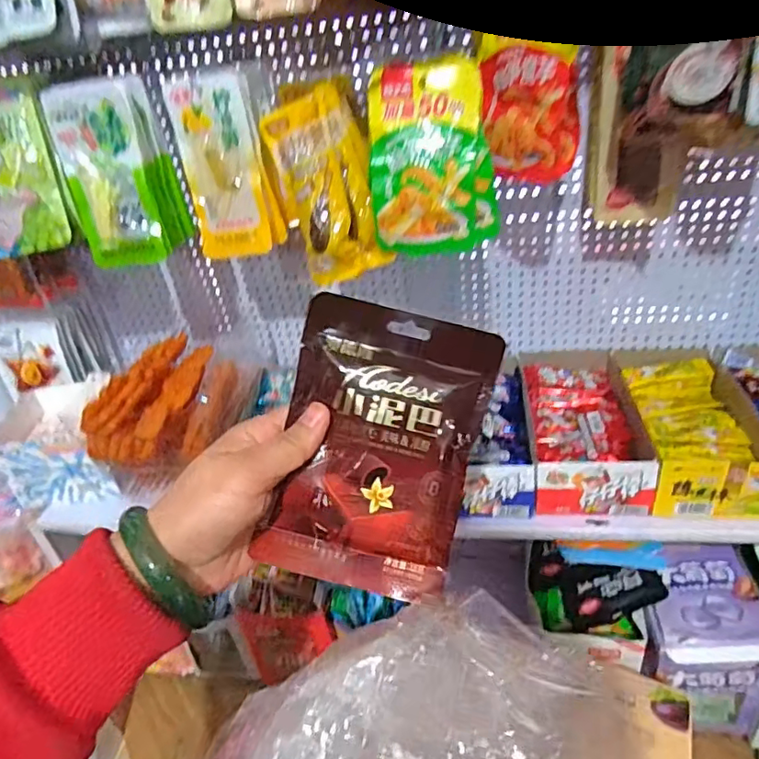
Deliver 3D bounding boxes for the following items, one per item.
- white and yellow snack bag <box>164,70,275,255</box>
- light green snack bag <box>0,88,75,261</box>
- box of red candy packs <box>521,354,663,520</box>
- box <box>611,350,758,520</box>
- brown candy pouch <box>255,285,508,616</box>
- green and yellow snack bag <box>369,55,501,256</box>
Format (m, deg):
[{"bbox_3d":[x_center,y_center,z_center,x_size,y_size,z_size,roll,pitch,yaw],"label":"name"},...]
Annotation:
[{"bbox_3d":[-0.168,-0.224,0.614,0.082,0.180,0.028,-7,32,0],"label":"white and yellow snack bag"},{"bbox_3d":[-0.394,-0.215,0.598,0.116,0.166,0.016,-4,20,-1],"label":"light green snack bag"},{"bbox_3d":[0.248,0.051,0.712,0.125,0.063,0.265,-1,33,10],"label":"box of red candy packs"},{"bbox_3d":[0.371,0.055,0.684,0.133,0.063,0.256,-1,33,9],"label":"box"},{"bbox_3d":[-0.001,0.041,0.323,0.108,0.158,0.009,14,2,2],"label":"brown candy pouch"},{"bbox_3d":[0.050,-0.204,0.537,0.116,0.157,0.047,-2,32,8],"label":"green and yellow snack bag"}]

